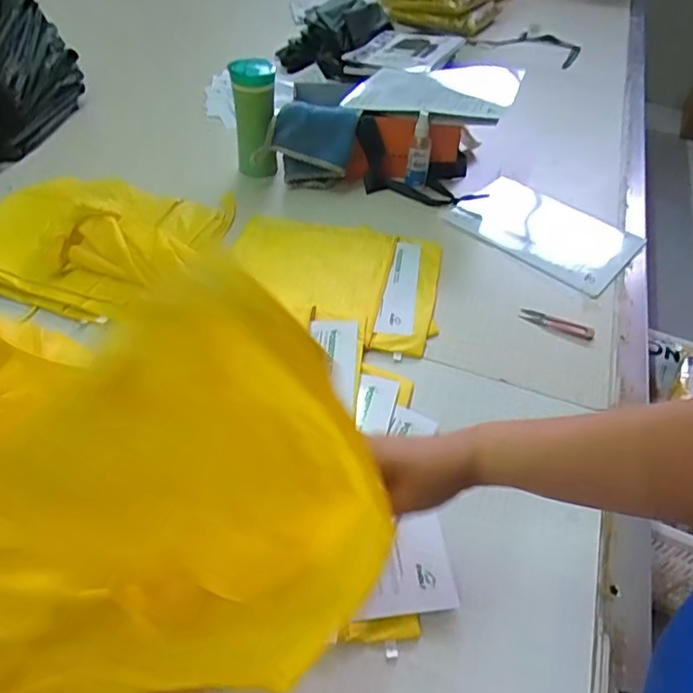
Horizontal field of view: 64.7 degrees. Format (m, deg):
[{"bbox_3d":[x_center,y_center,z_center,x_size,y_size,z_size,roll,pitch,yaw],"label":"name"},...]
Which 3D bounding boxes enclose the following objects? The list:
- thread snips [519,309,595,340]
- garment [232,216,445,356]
[{"bbox_3d":[0.302,-0.033,0.784,0.103,0.005,0.025,20,48,14],"label":"thread snips"},{"bbox_3d":[-0.011,-0.110,0.793,0.286,0.035,0.244,13,48,-2],"label":"garment"}]

